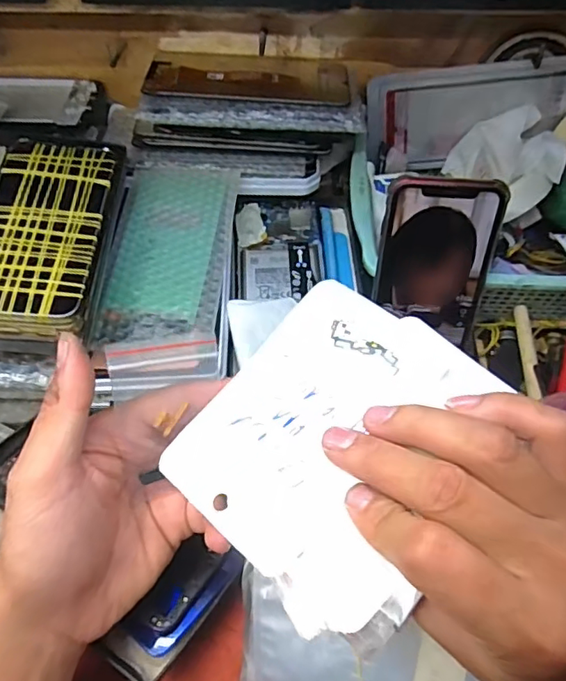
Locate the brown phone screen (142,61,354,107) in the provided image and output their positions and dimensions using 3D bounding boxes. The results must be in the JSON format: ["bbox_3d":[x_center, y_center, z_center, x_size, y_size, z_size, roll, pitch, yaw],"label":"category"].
[{"bbox_3d":[-0.026,-0.212,0.439,0.158,0.012,0.072,3,45,-1],"label":"brown phone screen"}]

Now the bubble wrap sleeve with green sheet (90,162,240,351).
[{"bbox_3d":[-0.083,-0.068,0.400,0.084,0.017,0.166,3,56,2],"label":"bubble wrap sleeve with green sheet"}]

